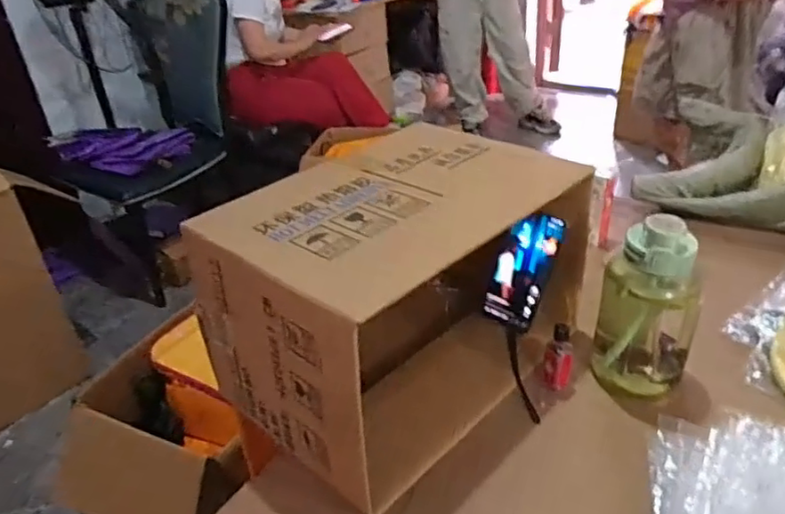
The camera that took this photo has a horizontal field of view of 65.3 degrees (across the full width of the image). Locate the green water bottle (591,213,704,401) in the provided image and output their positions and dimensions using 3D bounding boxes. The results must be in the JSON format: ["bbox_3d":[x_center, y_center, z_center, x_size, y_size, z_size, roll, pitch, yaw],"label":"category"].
[{"bbox_3d":[0.293,0.057,0.706,0.101,0.209,0.085,10,35,24],"label":"green water bottle"}]

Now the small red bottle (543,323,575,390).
[{"bbox_3d":[0.200,0.119,0.740,0.035,0.083,0.031,4,33,16],"label":"small red bottle"}]

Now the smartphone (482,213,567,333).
[{"bbox_3d":[0.174,0.017,0.822,0.070,0.159,0.009,22,15,20],"label":"smartphone"}]

